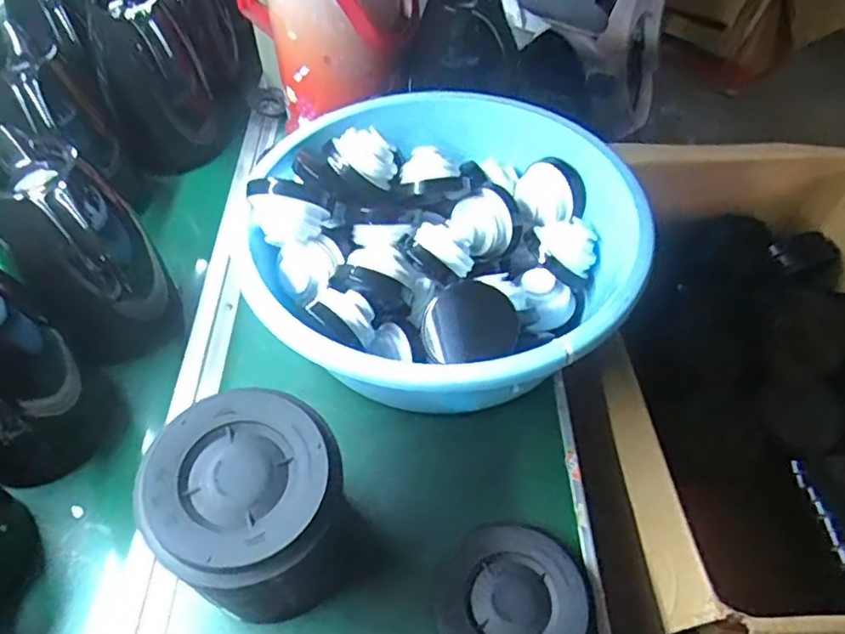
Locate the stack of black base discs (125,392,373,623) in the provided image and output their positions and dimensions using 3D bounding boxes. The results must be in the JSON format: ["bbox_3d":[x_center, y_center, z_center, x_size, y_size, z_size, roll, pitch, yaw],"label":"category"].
[{"bbox_3d":[-0.109,0.143,0.433,0.111,0.167,0.116,22,55,18],"label":"stack of black base discs"}]

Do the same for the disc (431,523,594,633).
[{"bbox_3d":[0.065,0.216,0.459,0.109,0.031,0.112,-1,51,1],"label":"disc"}]

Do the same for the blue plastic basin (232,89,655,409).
[{"bbox_3d":[0.029,-0.064,0.576,0.342,0.122,0.353,21,56,17],"label":"blue plastic basin"}]

